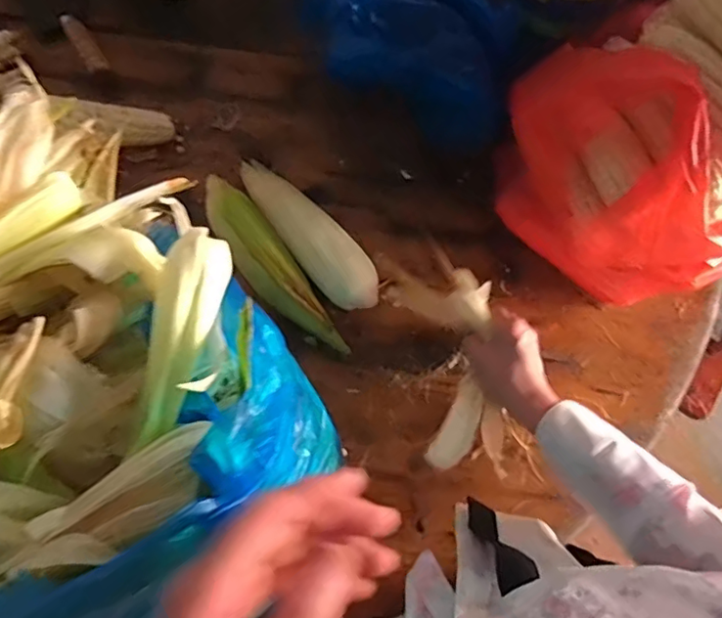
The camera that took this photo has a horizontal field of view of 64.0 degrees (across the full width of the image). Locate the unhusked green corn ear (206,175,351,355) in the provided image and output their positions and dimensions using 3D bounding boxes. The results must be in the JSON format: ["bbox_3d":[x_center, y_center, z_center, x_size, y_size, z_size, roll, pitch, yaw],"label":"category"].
[{"bbox_3d":[-0.100,-0.042,0.640,0.052,0.059,0.230,-33,77,-10],"label":"unhusked green corn ear"}]

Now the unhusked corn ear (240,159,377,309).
[{"bbox_3d":[-0.060,-0.085,0.654,0.059,0.050,0.217,-38,78,-11],"label":"unhusked corn ear"}]

